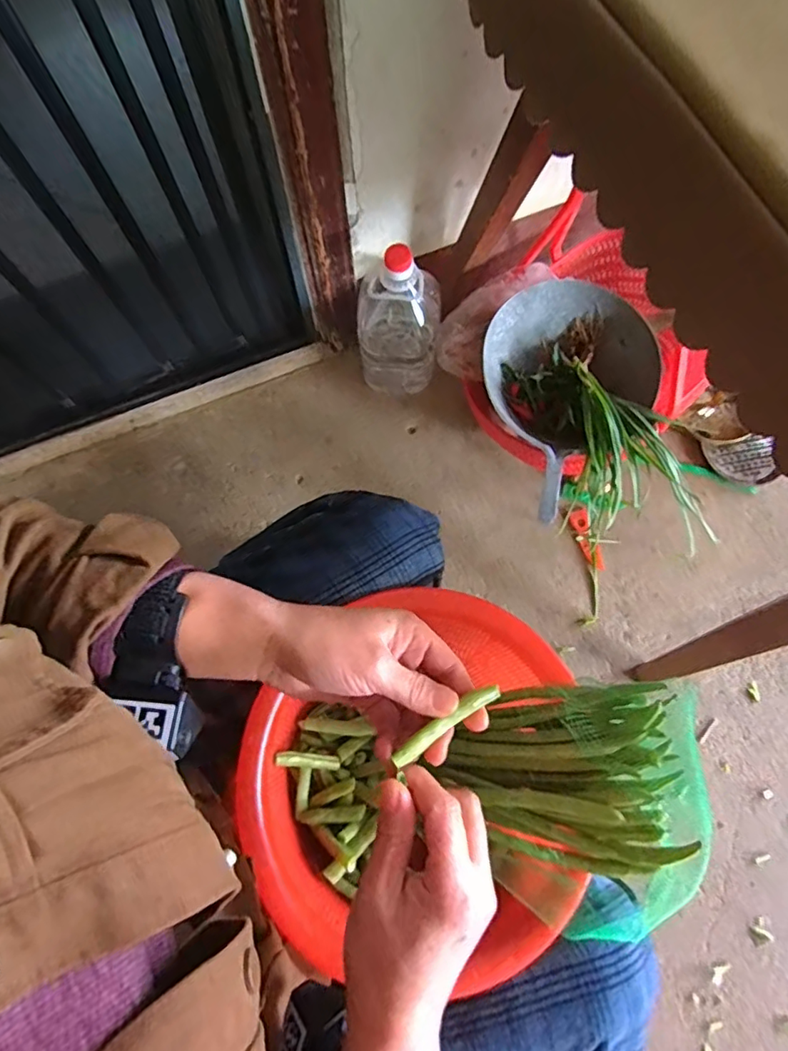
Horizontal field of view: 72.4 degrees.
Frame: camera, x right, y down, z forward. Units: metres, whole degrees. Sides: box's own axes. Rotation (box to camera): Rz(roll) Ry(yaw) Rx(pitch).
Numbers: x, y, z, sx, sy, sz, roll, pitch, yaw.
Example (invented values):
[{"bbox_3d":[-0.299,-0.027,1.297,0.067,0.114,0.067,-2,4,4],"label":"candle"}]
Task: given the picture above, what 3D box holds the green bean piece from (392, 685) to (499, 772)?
[{"bbox_3d":[0.030,0.110,0.300,0.072,0.004,0.010,-28,77,-21],"label":"green bean piece"}]

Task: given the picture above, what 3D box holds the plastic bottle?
[{"bbox_3d":[0.007,-0.300,0.805,0.119,0.271,0.098,-5,75,-2],"label":"plastic bottle"}]

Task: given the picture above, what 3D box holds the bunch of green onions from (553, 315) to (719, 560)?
[{"bbox_3d":[0.281,-0.121,0.740,0.158,0.093,0.322,-25,77,-7],"label":"bunch of green onions"}]

